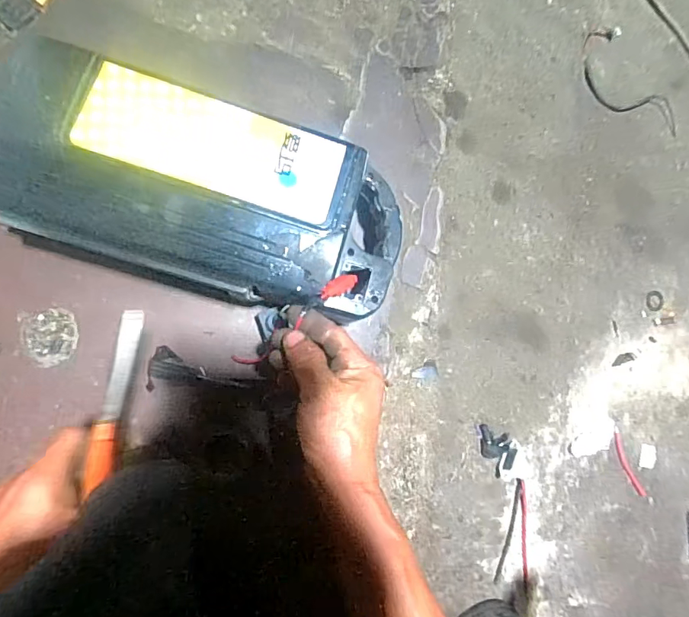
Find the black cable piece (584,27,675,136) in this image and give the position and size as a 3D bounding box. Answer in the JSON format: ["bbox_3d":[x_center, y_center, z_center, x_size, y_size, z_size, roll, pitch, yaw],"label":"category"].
[{"bbox_3d":[0.422,-0.320,0.665,0.201,0.016,0.102,41,83,-6],"label":"black cable piece"}]

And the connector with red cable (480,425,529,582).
[{"bbox_3d":[0.196,0.233,0.543,0.052,0.020,0.183,-4,88,-11],"label":"connector with red cable"}]

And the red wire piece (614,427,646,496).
[{"bbox_3d":[0.388,0.213,0.628,0.019,0.004,0.098,-22,92,-9],"label":"red wire piece"}]

